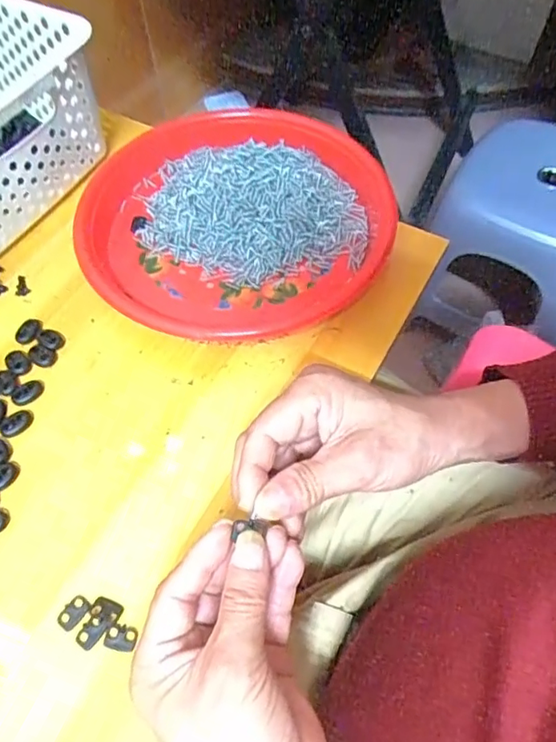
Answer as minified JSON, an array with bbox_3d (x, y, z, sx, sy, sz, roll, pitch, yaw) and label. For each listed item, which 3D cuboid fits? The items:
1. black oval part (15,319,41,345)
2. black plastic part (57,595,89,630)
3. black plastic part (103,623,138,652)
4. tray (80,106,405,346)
[{"bbox_3d":[-0.190,-0.030,0.405,0.017,0.004,0.022,18,63,11],"label":"black oval part"},{"bbox_3d":[-0.119,0.139,0.309,0.012,0.004,0.018,37,66,20],"label":"black plastic part"},{"bbox_3d":[-0.089,0.150,0.301,0.017,0.004,0.013,10,60,7],"label":"black plastic part"},{"bbox_3d":[-0.046,-0.143,0.445,0.243,0.045,0.254,-27,63,-15],"label":"tray"}]

